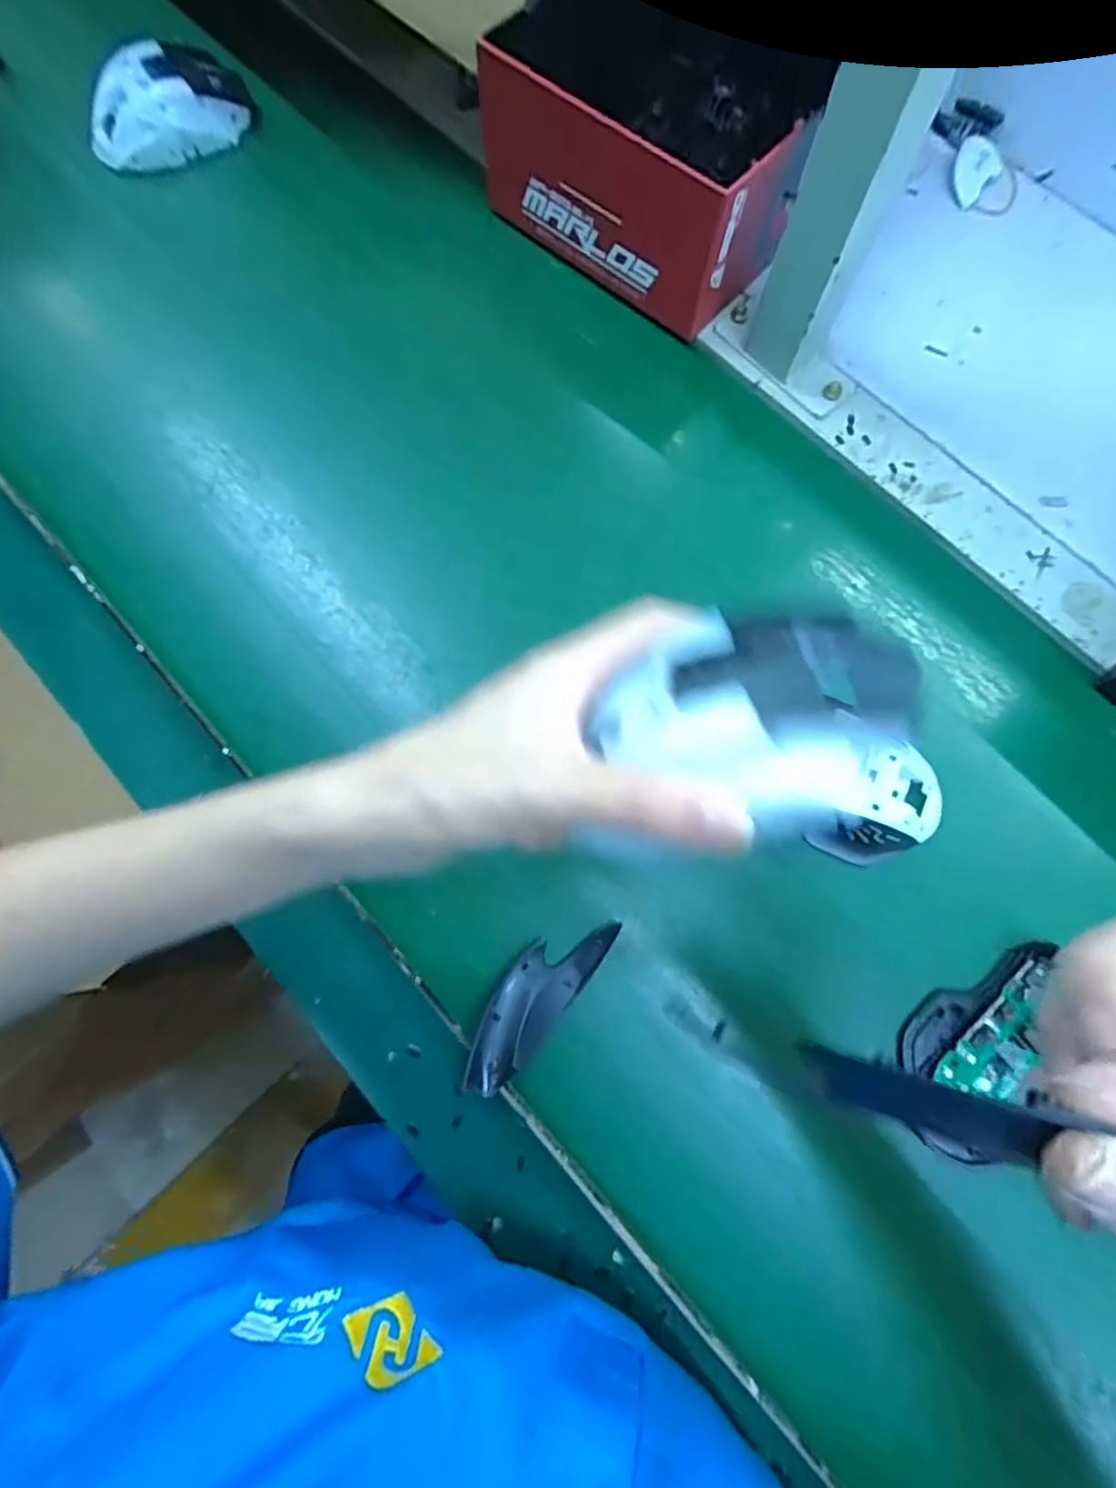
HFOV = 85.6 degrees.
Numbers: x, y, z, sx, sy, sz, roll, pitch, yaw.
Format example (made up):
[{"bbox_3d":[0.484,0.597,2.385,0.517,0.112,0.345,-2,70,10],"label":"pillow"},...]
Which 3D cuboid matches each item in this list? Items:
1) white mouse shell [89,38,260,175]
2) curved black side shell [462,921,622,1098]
[{"bbox_3d":[-0.277,-0.453,0.428,0.114,0.045,0.060,-30,78,-8],"label":"white mouse shell"},{"bbox_3d":[-0.011,0.125,0.300,0.034,0.015,0.099,38,79,8],"label":"curved black side shell"}]

